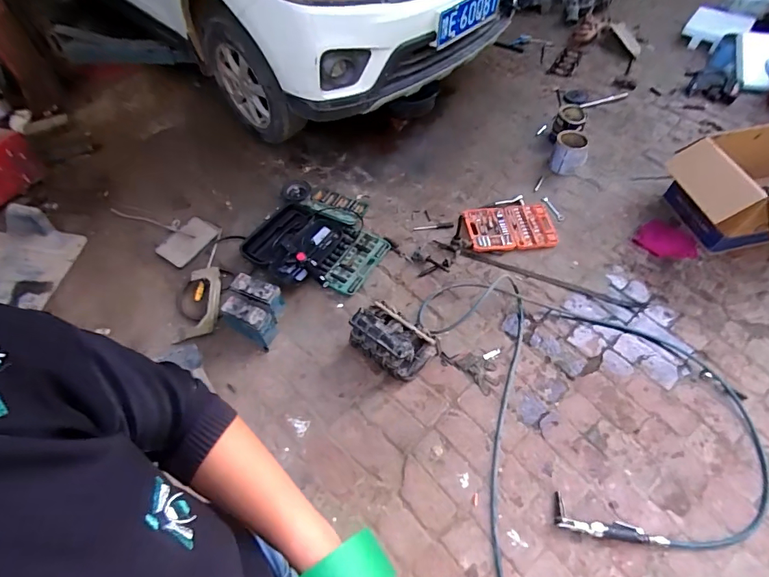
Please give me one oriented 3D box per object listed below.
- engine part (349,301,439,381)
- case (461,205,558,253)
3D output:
[{"bbox_3d":[0.018,0.177,1.523,0.313,0.196,0.210,33,63,21],"label":"engine part"},{"bbox_3d":[0.561,-0.270,1.866,0.389,0.059,0.234,-3,56,0],"label":"case"}]

